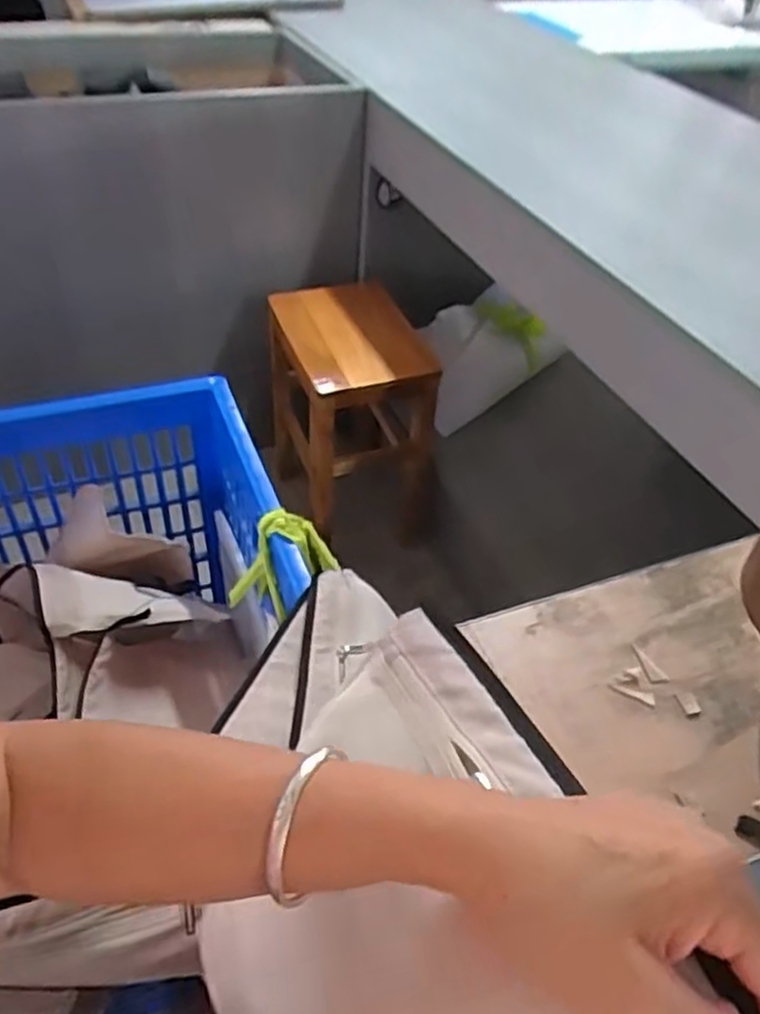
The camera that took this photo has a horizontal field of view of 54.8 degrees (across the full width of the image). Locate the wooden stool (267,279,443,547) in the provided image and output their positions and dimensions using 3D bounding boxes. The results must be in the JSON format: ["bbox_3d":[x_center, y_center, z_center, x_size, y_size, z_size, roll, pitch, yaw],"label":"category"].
[{"bbox_3d":[-0.059,-0.156,1.388,0.261,0.400,0.313,-6,45,-11],"label":"wooden stool"}]

